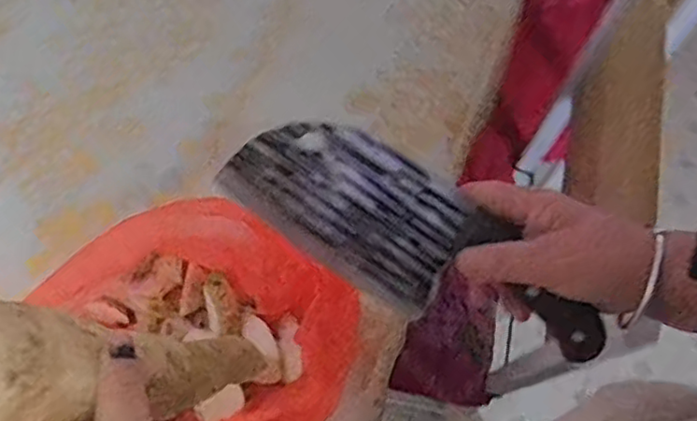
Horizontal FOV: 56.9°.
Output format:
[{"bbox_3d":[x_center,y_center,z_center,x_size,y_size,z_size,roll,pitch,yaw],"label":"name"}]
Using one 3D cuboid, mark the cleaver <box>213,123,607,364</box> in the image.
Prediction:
[{"bbox_3d":[0.039,0.024,0.381,0.234,0.087,0.012,33,28,-4],"label":"cleaver"}]

